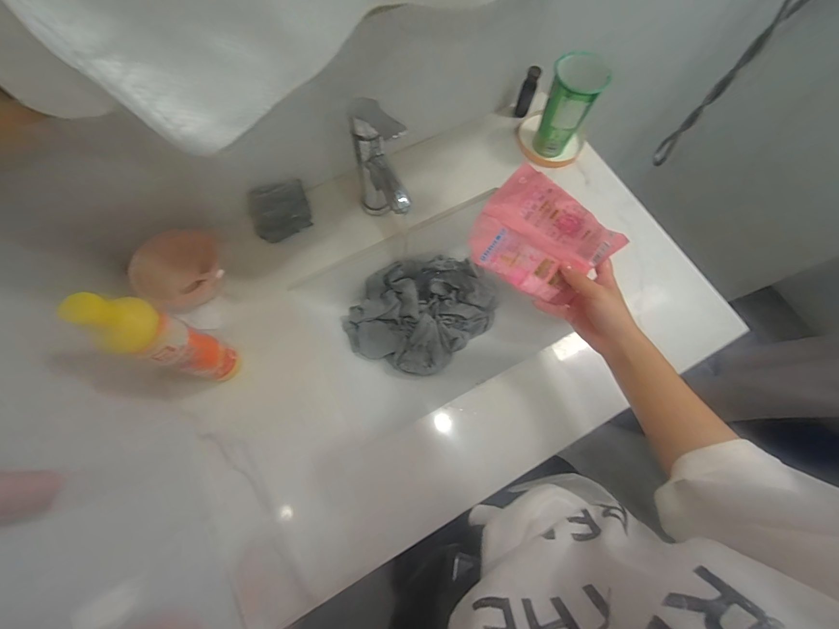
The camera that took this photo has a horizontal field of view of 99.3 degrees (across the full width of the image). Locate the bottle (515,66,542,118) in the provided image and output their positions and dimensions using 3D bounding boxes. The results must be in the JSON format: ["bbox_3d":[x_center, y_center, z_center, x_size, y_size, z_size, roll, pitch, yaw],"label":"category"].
[{"bbox_3d":[0.197,-0.401,0.644,0.023,0.085,0.019,0,70,-1],"label":"bottle"}]

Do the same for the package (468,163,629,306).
[{"bbox_3d":[0.142,-0.083,0.414,0.157,0.112,0.023,32,27,-11],"label":"package"}]

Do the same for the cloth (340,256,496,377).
[{"bbox_3d":[0.006,-0.010,0.655,0.273,0.056,0.206,-42,76,-15],"label":"cloth"}]

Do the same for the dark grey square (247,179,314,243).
[{"bbox_3d":[-0.221,-0.164,0.567,0.088,0.006,0.082,-19,101,-14],"label":"dark grey square"}]

